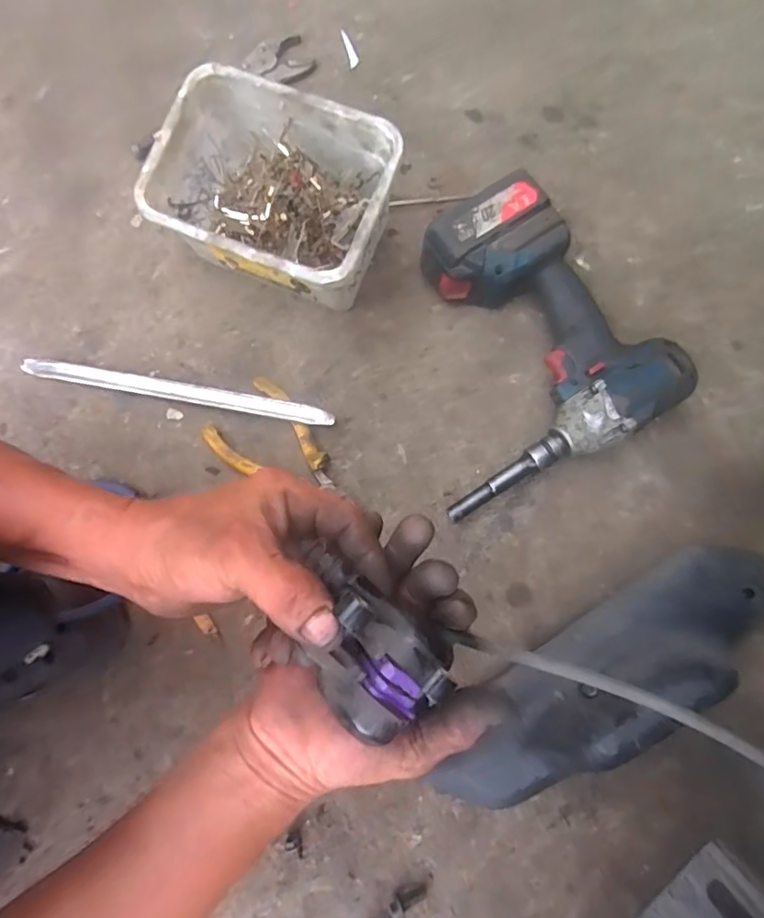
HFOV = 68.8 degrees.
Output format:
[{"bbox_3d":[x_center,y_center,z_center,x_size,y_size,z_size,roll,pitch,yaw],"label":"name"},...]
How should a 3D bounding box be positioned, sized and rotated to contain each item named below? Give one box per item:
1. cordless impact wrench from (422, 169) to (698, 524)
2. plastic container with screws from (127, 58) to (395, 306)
[{"bbox_3d":[0.118,-0.106,0.490,0.225,0.085,0.240,-24,76,-6],"label":"cordless impact wrench"},{"bbox_3d":[-0.090,-0.221,0.498,0.188,0.127,0.146,23,76,6],"label":"plastic container with screws"}]

